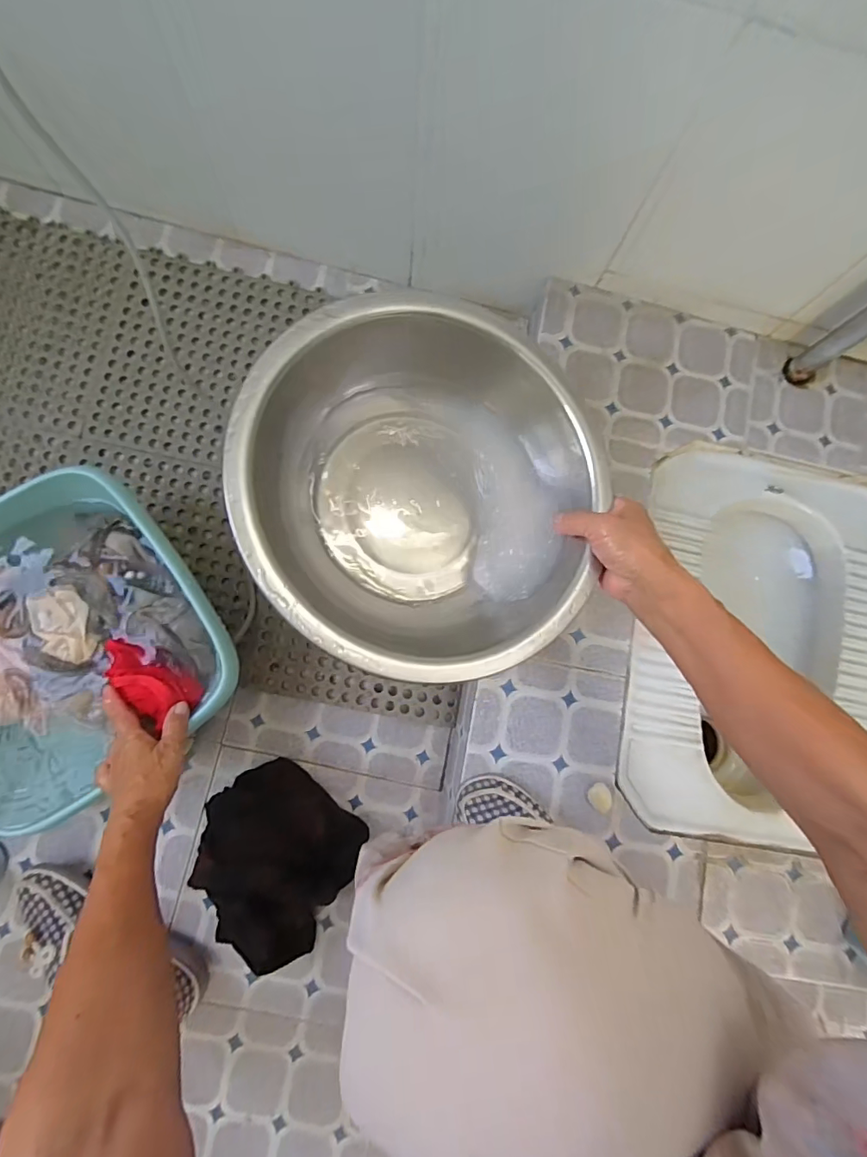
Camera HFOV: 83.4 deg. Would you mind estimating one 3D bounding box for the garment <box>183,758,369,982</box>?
[{"bbox_3d":[-0.190,0.321,0.565,0.171,0.116,0.150,39,81,0],"label":"garment"}]

